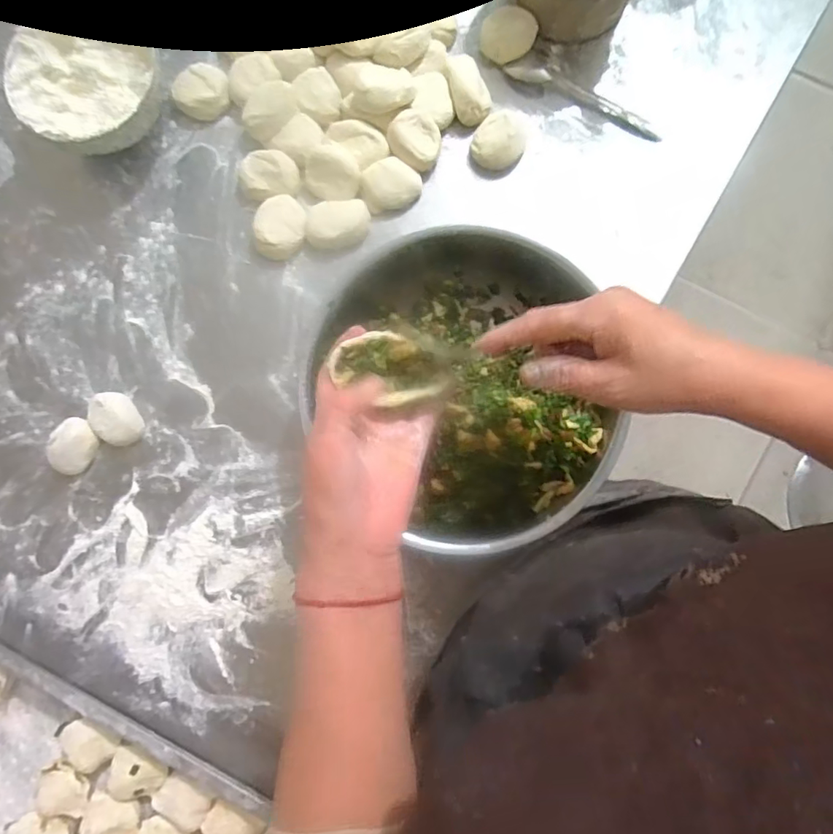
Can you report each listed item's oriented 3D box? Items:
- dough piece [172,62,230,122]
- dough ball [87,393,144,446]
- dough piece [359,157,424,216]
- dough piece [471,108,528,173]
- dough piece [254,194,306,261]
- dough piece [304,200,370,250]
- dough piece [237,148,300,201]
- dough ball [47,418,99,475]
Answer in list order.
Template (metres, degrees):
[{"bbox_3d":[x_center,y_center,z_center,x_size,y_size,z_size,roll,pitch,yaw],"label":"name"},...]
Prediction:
[{"bbox_3d":[-0.211,-0.320,0.527,0.053,0.020,0.043,-35,84,0],"label":"dough piece"},{"bbox_3d":[-0.283,0.002,0.503,0.055,0.023,0.038,44,89,6],"label":"dough ball"},{"bbox_3d":[-0.024,-0.218,0.508,0.053,0.024,0.044,-36,84,0],"label":"dough piece"},{"bbox_3d":[0.078,-0.258,0.502,0.046,0.028,0.050,0,85,3],"label":"dough piece"},{"bbox_3d":[-0.127,-0.178,0.505,0.042,0.025,0.056,14,86,4],"label":"dough piece"},{"bbox_3d":[-0.075,-0.183,0.503,0.059,0.021,0.046,-7,85,2],"label":"dough piece"},{"bbox_3d":[-0.138,-0.228,0.508,0.051,0.029,0.041,-20,84,1],"label":"dough piece"},{"bbox_3d":[-0.327,0.028,0.508,0.045,0.020,0.052,13,86,4],"label":"dough ball"}]

